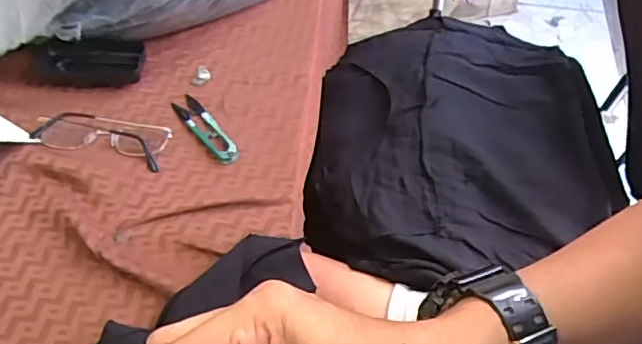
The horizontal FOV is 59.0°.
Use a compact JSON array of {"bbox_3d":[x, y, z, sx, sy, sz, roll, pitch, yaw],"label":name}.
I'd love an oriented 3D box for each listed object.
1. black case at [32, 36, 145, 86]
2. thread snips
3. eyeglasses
[{"bbox_3d":[-0.242,-0.114,0.592,0.116,0.029,0.049,-3,49,-1],"label":"black case"},{"bbox_3d":[-0.110,-0.043,0.544,0.024,0.007,0.099,-32,55,-23],"label":"thread snips"},{"bbox_3d":[-0.208,-0.035,0.531,0.128,0.019,0.039,12,50,11],"label":"eyeglasses"}]

